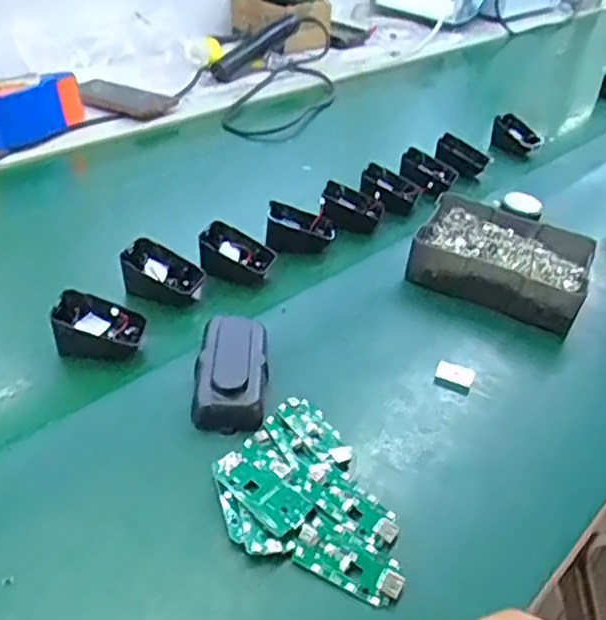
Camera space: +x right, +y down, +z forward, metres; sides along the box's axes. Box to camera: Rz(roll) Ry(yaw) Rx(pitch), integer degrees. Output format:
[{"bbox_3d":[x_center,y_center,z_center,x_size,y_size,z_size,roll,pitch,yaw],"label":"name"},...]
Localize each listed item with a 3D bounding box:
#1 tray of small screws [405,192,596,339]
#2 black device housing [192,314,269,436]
[{"bbox_3d":[0.194,-0.051,0.662,0.159,0.042,0.127,19,38,18],"label":"tray of small screws"},{"bbox_3d":[-0.053,0.043,0.499,0.051,0.019,0.106,2,36,-6],"label":"black device housing"}]

